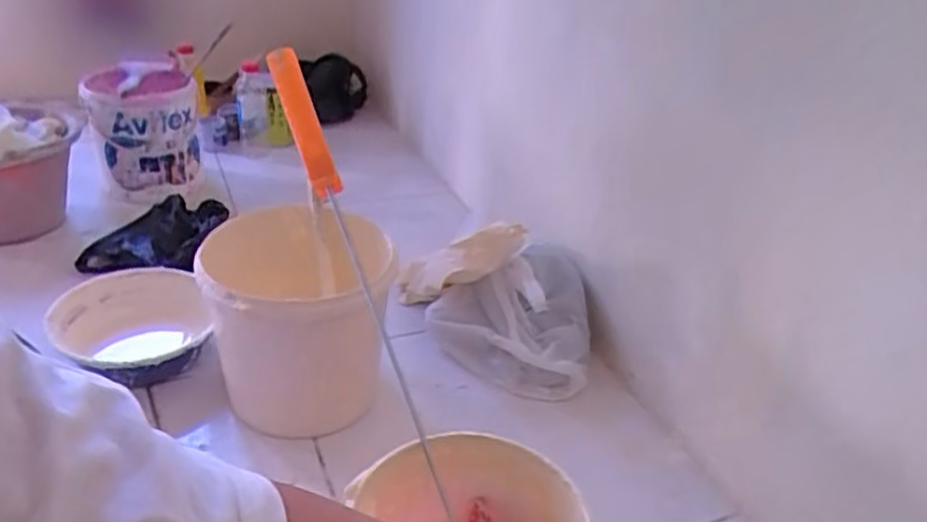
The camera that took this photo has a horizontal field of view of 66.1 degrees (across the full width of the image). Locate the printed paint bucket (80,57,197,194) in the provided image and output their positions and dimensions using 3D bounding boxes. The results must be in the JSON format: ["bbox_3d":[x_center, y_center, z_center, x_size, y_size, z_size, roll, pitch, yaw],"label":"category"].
[{"bbox_3d":[-0.526,-0.220,1.179,0.167,0.177,0.175,-9,33,-21],"label":"printed paint bucket"}]

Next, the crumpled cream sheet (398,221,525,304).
[{"bbox_3d":[-0.015,0.008,0.945,0.250,0.055,0.046,-26,4,44],"label":"crumpled cream sheet"}]

